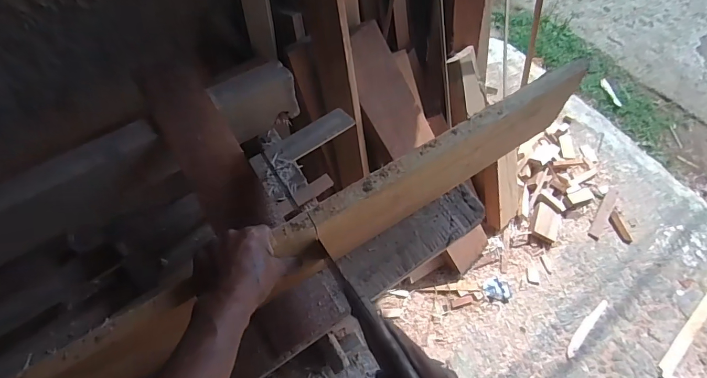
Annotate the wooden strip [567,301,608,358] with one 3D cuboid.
[{"bbox_3d":[0.762,0.450,1.310,0.229,0.017,0.036,-39,70,-22],"label":"wooden strip"}]

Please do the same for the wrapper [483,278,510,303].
[{"bbox_3d":[0.480,0.339,1.346,0.091,0.018,0.076,7,61,1],"label":"wrapper"}]

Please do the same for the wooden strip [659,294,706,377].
[{"bbox_3d":[1.139,0.431,1.324,0.454,0.027,0.039,-39,69,-21],"label":"wooden strip"}]

